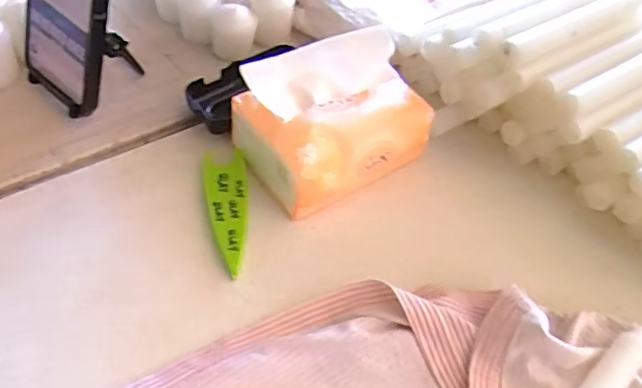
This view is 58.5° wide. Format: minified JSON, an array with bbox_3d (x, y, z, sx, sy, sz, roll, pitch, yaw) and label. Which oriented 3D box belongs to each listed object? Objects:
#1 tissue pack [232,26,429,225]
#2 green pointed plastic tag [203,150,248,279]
[{"bbox_3d":[0.009,-0.056,0.425,0.130,0.067,0.097,-27,58,-25],"label":"tissue pack"},{"bbox_3d":[-0.066,0.009,0.404,0.030,0.009,0.103,-8,53,-6],"label":"green pointed plastic tag"}]

